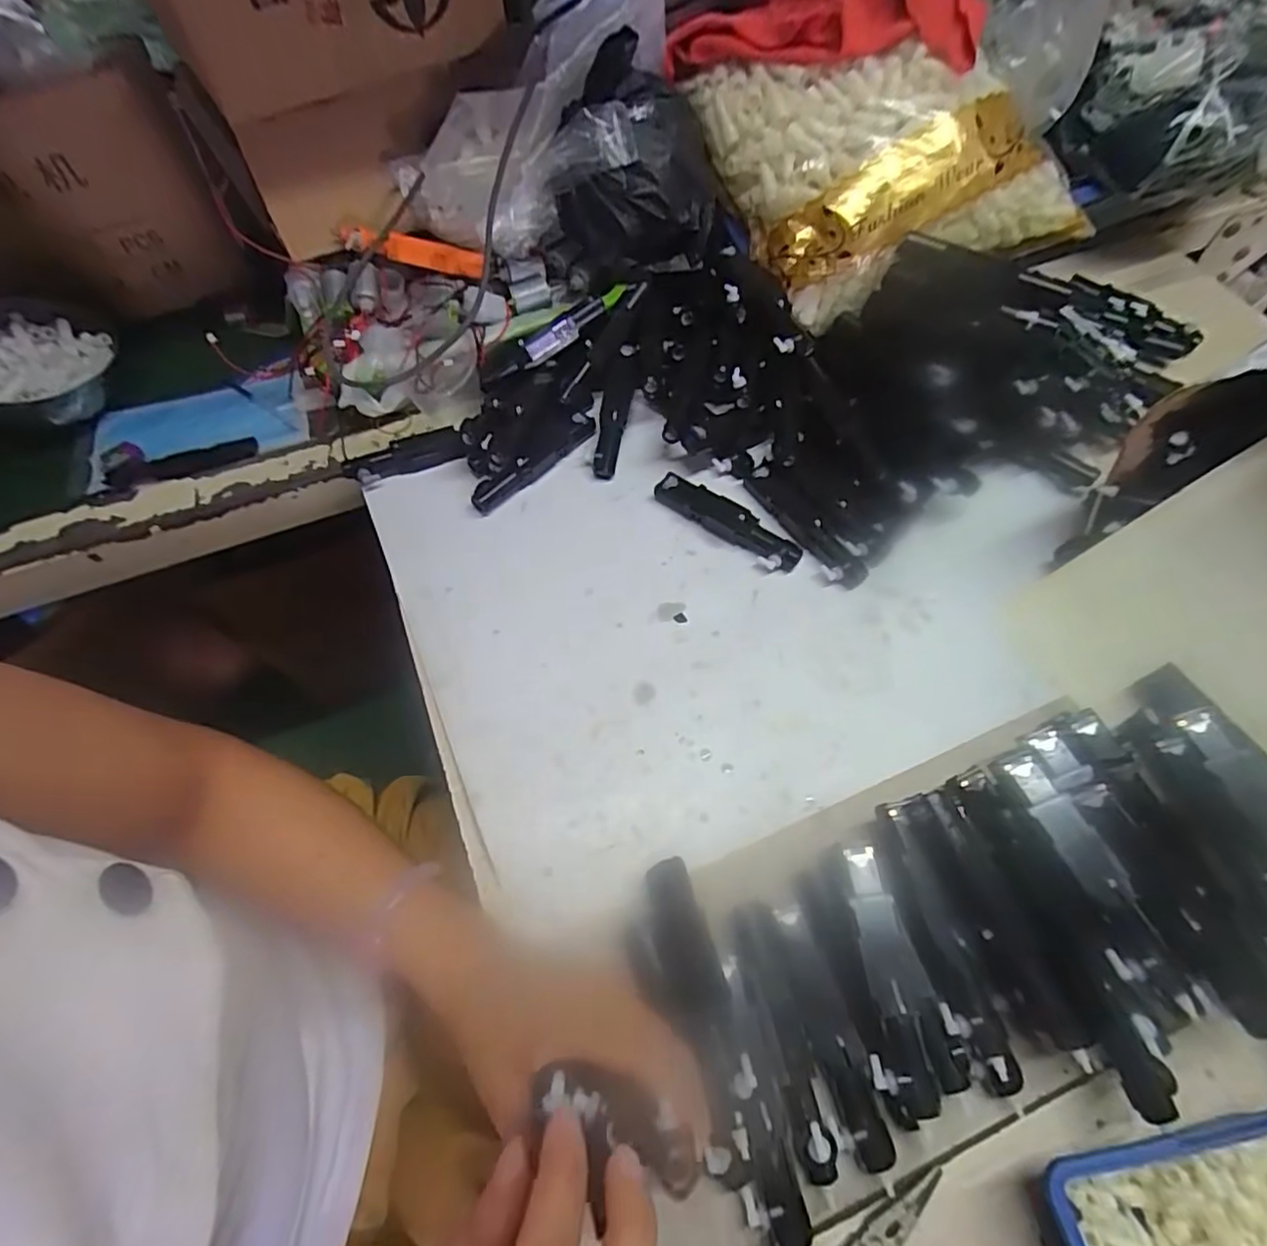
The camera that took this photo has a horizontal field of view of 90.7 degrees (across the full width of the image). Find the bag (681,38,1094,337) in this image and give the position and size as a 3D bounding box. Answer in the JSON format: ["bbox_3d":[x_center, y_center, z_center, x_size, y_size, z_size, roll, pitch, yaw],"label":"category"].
[{"bbox_3d":[0.185,-0.326,0.474,0.301,0.110,0.158,8,63,5],"label":"bag"}]

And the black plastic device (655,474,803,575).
[{"bbox_3d":[0.071,-0.076,0.473,0.118,0.019,0.024,34,68,18],"label":"black plastic device"}]

